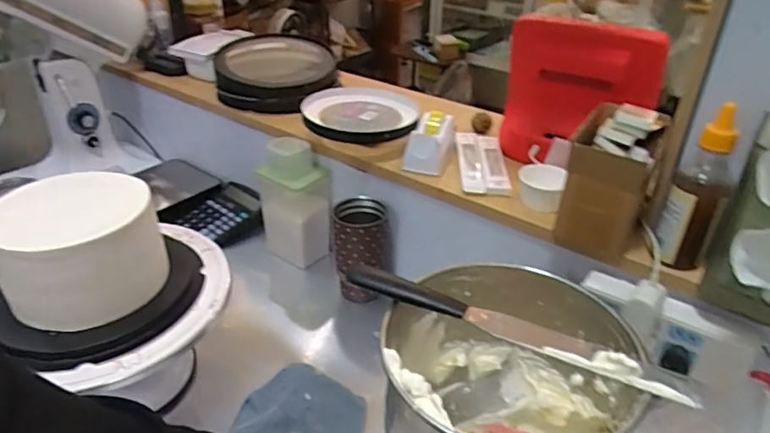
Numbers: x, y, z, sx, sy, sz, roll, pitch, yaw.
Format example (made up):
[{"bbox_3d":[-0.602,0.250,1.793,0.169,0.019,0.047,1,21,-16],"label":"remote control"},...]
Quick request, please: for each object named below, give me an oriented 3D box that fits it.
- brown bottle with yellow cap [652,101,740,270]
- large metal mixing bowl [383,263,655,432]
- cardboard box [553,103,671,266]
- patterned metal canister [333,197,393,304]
[{"bbox_3d":[0.320,-0.026,0.559,0.053,0.161,0.047,24,39,32],"label":"brown bottle with yellow cap"},{"bbox_3d":[0.108,0.182,0.528,0.214,0.184,0.227,1,32,0],"label":"large metal mixing bowl"},{"bbox_3d":[0.261,-0.045,0.624,0.087,0.149,0.131,17,36,24],"label":"cardboard box"},{"bbox_3d":[-0.033,0.054,0.820,0.088,0.140,0.085,-3,32,-7],"label":"patterned metal canister"}]

